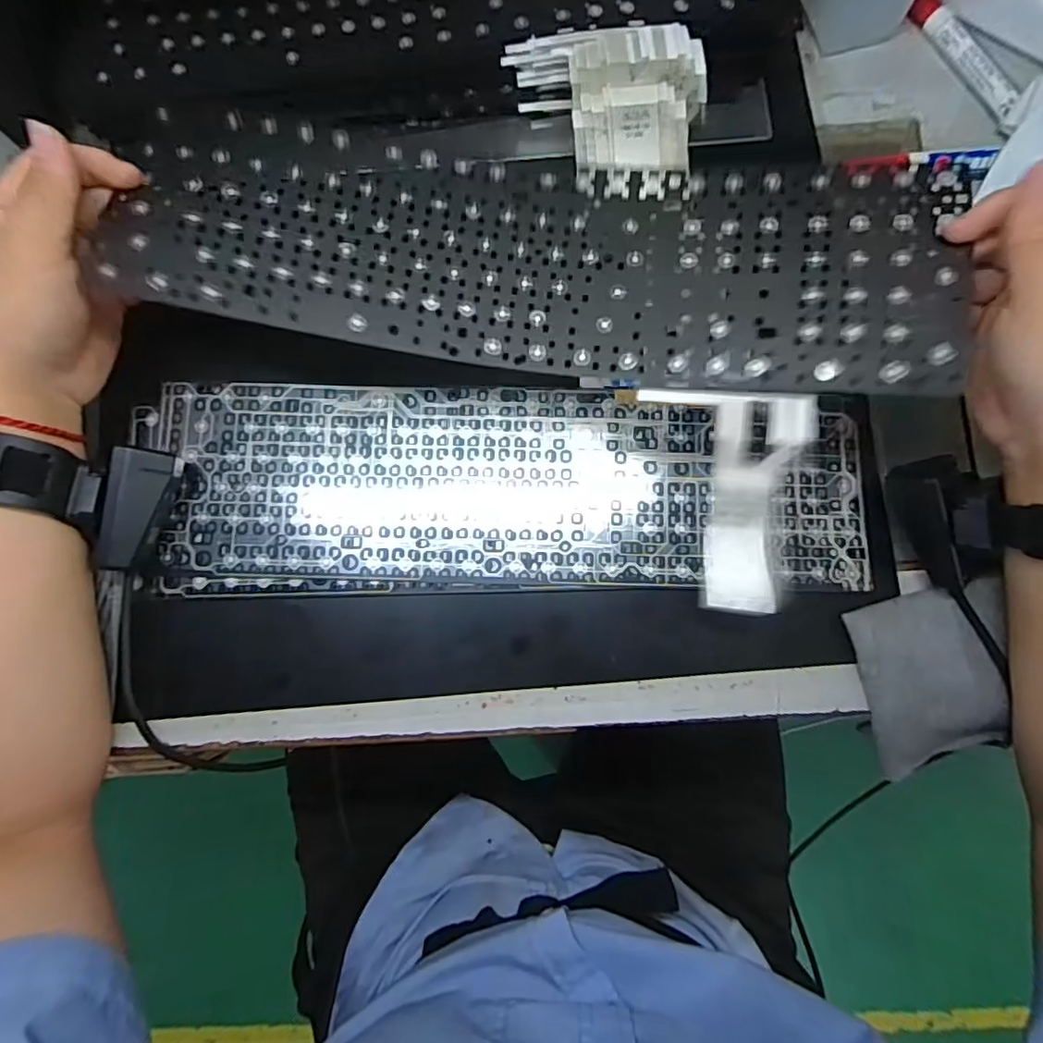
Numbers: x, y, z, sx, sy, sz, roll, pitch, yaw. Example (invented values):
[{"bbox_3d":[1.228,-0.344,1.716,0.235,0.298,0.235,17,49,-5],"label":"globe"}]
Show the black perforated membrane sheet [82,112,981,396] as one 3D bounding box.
[{"bbox_3d":[0.002,-0.141,0.298,0.408,0.032,0.118,8,80,3],"label":"black perforated membrane sheet"}]

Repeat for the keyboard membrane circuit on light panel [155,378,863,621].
[{"bbox_3d":[-0.007,-0.019,0.352,0.418,0.007,0.128,2,80,1],"label":"keyboard membrane circuit on light panel"}]

